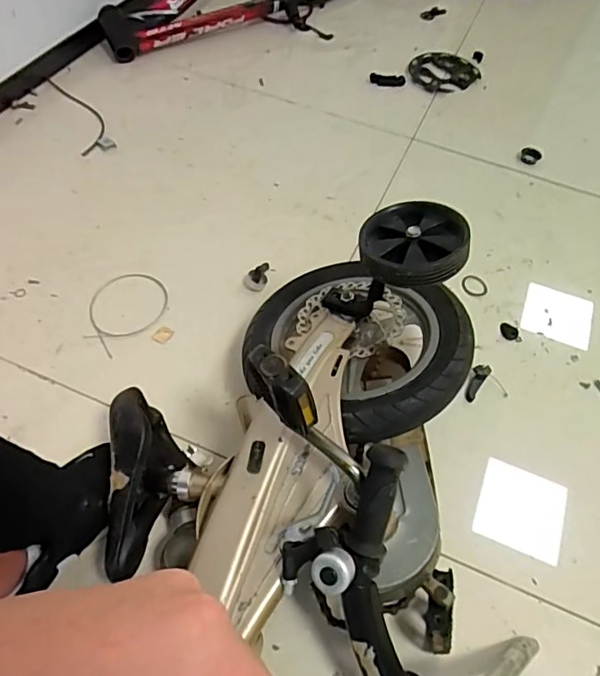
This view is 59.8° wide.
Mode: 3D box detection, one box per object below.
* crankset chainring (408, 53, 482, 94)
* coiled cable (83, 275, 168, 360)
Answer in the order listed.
[{"bbox_3d":[0.353,-0.650,1.278,0.167,0.021,0.156,6,56,-1],"label":"crankset chainring"},{"bbox_3d":[-0.273,-0.046,0.802,0.115,0.009,0.143,34,60,17],"label":"coiled cable"}]

